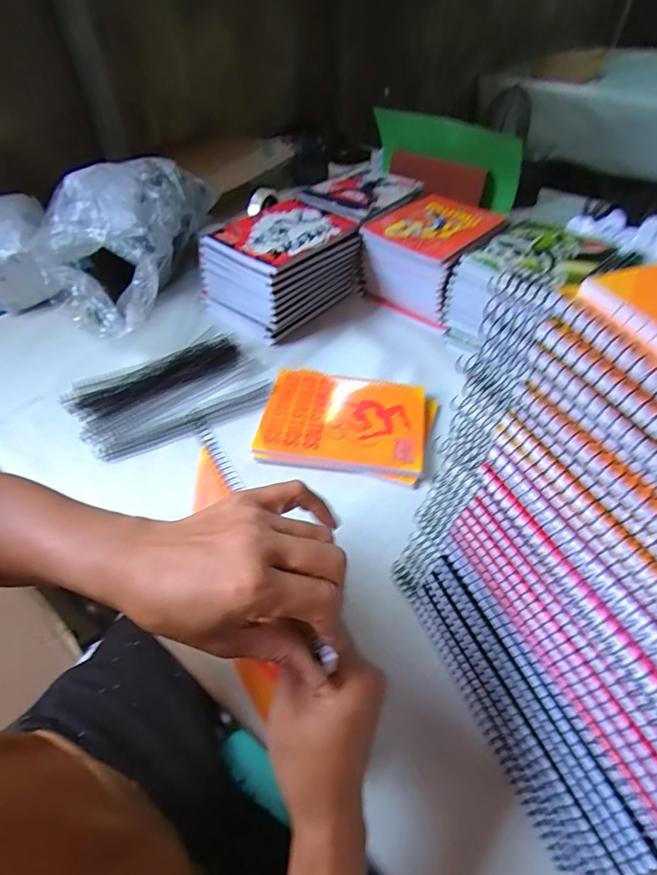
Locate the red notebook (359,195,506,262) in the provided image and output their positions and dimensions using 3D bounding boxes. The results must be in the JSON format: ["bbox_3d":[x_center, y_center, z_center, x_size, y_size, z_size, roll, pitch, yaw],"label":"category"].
[{"bbox_3d":[0.169,-0.339,0.692,0.153,0.009,0.193,33,58,26],"label":"red notebook"}]

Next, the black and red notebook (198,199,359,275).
[{"bbox_3d":[-0.069,-0.318,0.669,0.145,0.011,0.196,33,57,25],"label":"black and red notebook"}]

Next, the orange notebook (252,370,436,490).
[{"bbox_3d":[0.024,-0.020,0.545,0.206,0.019,0.152,6,50,6],"label":"orange notebook"}]

